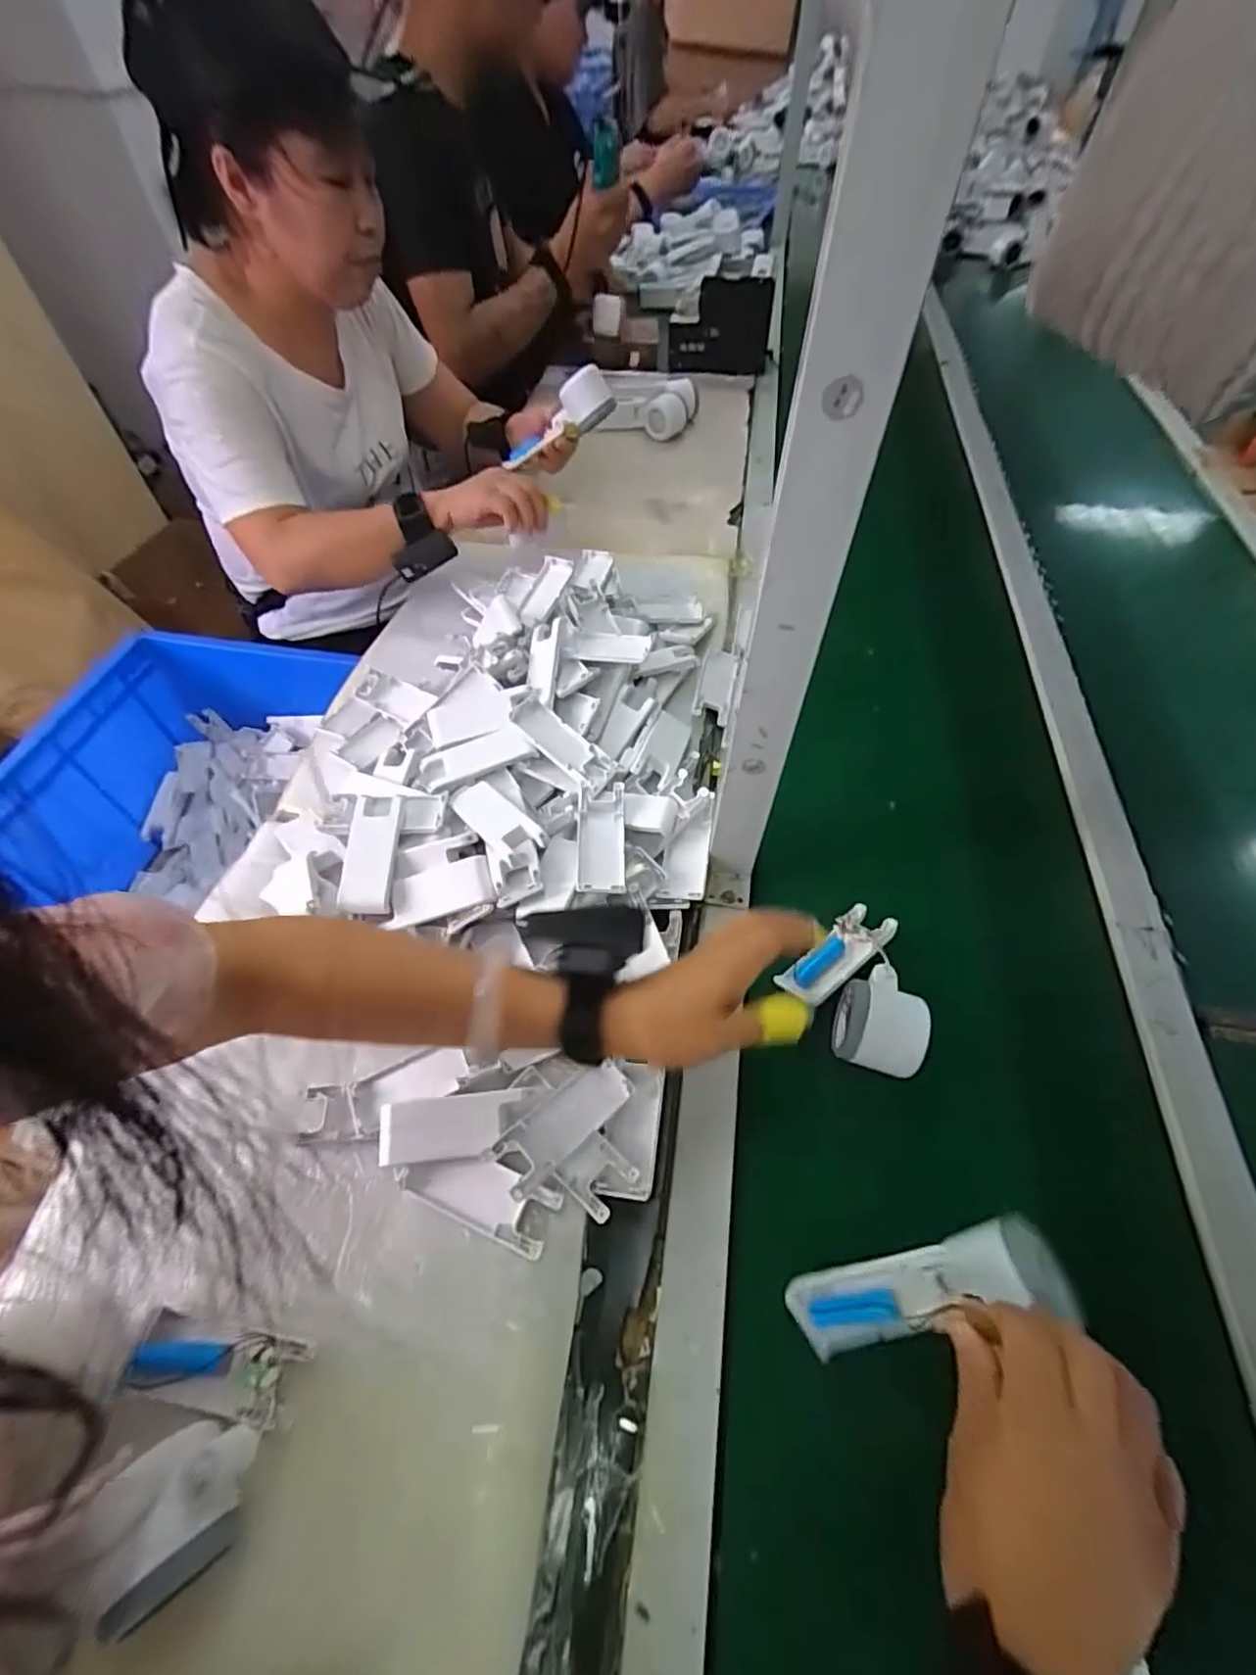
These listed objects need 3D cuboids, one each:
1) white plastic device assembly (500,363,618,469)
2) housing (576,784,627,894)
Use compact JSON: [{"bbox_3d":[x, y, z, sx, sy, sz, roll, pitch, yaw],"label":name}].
[{"bbox_3d":[-0.090,-0.537,0.822,0.163,0.061,0.045,-18,47,33],"label":"white plastic device assembly"},{"bbox_3d":[-0.023,0.002,0.545,0.041,0.023,0.090,1,93,-1],"label":"housing"}]

